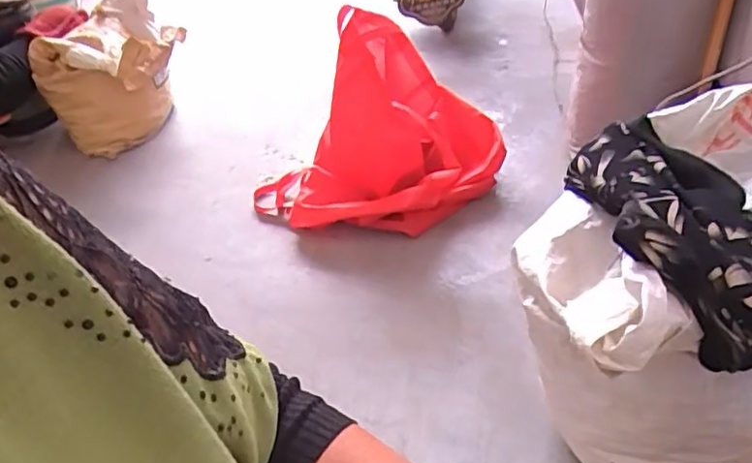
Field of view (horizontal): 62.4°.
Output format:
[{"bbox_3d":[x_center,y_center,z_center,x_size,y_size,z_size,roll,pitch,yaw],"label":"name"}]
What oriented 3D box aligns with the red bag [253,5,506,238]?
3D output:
[{"bbox_3d":[0.003,-0.245,1.423,0.494,0.361,0.439,-34,45,-30],"label":"red bag"}]

